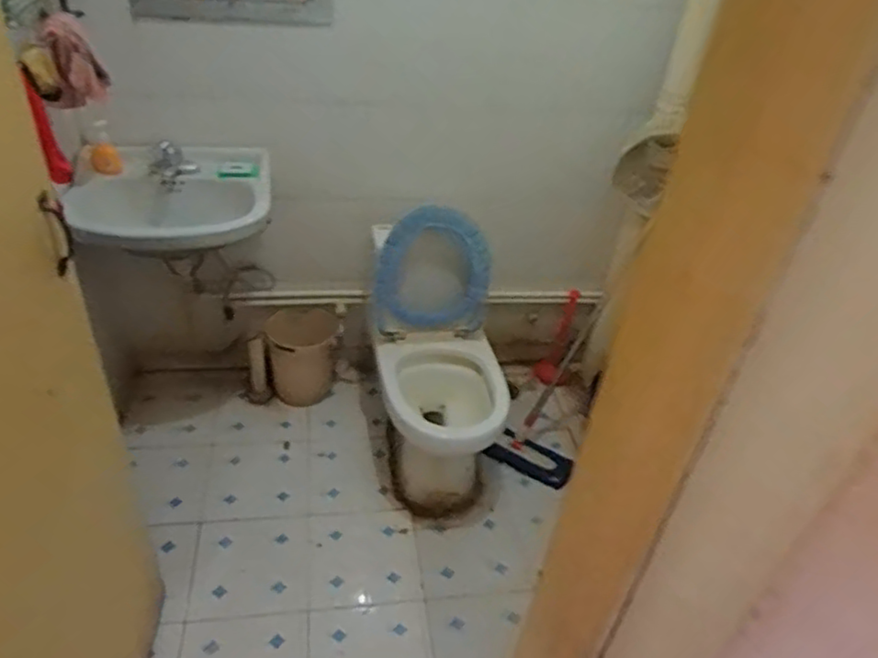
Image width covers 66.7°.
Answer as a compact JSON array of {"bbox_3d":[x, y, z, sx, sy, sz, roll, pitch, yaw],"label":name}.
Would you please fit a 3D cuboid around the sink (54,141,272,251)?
[{"bbox_3d":[-0.708,-0.333,1.772,0.506,0.182,0.382,-3,38,-11],"label":"sink"}]

